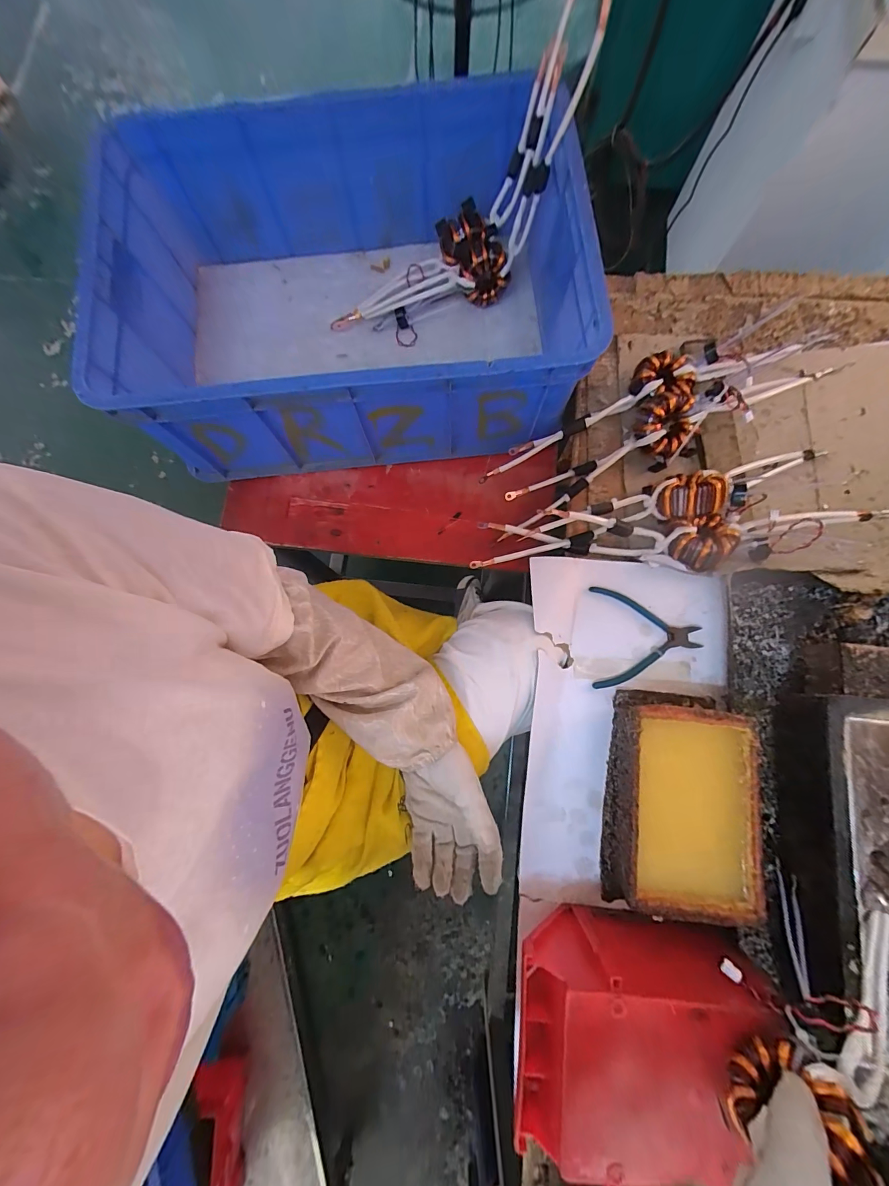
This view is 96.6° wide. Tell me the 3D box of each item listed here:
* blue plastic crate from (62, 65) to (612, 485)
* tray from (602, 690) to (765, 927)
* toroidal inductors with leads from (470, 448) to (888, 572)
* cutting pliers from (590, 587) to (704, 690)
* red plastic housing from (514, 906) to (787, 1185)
[{"bbox_3d":[-0.130,-0.421,0.576,0.605,0.212,0.450,-8,79,-1],"label":"blue plastic crate"},{"bbox_3d":[0.259,0.229,0.437,0.135,0.061,0.227,6,79,2],"label":"tray"},{"bbox_3d":[0.312,-0.091,0.504,0.542,0.060,0.128,-12,79,-2],"label":"toroidal inductors with leads"},{"bbox_3d":[0.255,0.058,0.502,0.134,0.008,0.125,2,79,1],"label":"cutting pliers"},{"bbox_3d":[0.175,0.411,0.374,0.204,0.104,0.137,3,79,1],"label":"red plastic housing"}]

